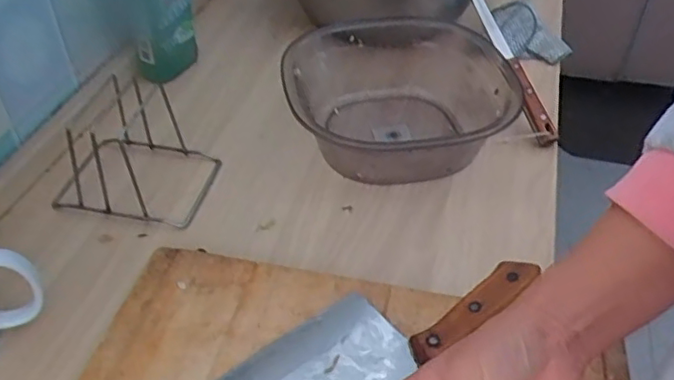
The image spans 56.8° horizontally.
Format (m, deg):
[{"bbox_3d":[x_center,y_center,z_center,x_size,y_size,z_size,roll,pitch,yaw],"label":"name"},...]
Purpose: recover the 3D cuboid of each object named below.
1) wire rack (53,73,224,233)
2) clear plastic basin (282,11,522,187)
[{"bbox_3d":[-0.193,-0.040,0.571,0.146,0.078,0.102,9,42,10],"label":"wire rack"},{"bbox_3d":[0.061,-0.095,0.630,0.225,0.084,0.241,0,43,0],"label":"clear plastic basin"}]

